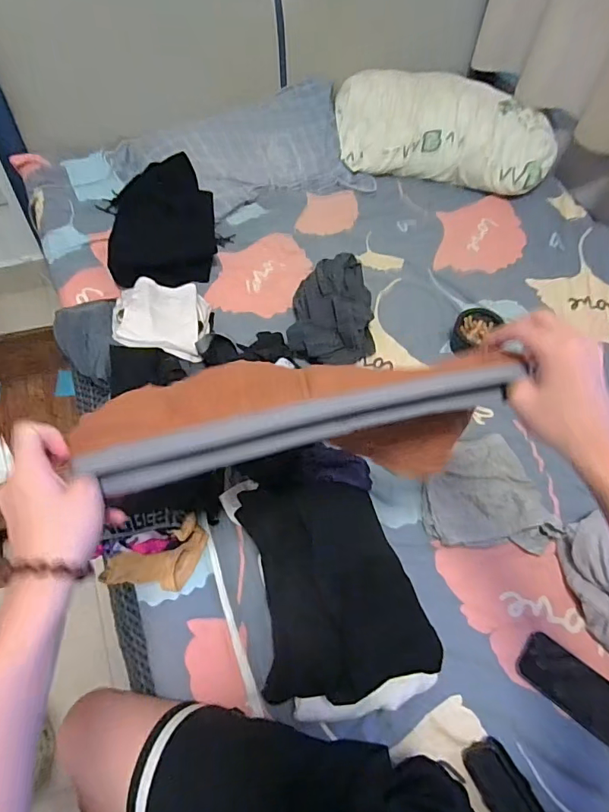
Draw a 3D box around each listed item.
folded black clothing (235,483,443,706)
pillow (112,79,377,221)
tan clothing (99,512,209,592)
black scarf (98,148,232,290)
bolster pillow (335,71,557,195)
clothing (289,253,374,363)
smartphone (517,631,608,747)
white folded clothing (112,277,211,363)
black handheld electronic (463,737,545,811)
[{"bbox_3d":[0.038,0.231,0.626,0.218,0.075,0.276,-7,60,-8],"label":"folded black clothing"},{"bbox_3d":[-0.149,-0.630,1.165,0.601,0.112,0.305,-19,62,-14],"label":"pillow"},{"bbox_3d":[-0.236,0.240,0.701,0.183,0.055,0.095,-21,60,11],"label":"tan clothing"},{"bbox_3d":[-0.299,-0.392,1.002,0.246,0.116,0.324,-11,60,-10],"label":"black scarf"},{"bbox_3d":[0.352,-0.702,1.203,0.558,0.173,0.223,14,59,5],"label":"bolster pillow"},{"bbox_3d":[0.064,-0.202,0.948,0.164,0.088,0.269,9,59,2],"label":"clothing"},{"bbox_3d":[0.374,0.387,0.641,0.143,0.007,0.076,36,64,17],"label":"smartphone"},{"bbox_3d":[-0.272,-0.161,0.886,0.171,0.073,0.179,1,59,-3],"label":"white folded clothing"},{"bbox_3d":[0.248,0.474,0.570,0.056,0.010,0.107,-31,56,3],"label":"black handheld electronic"}]

